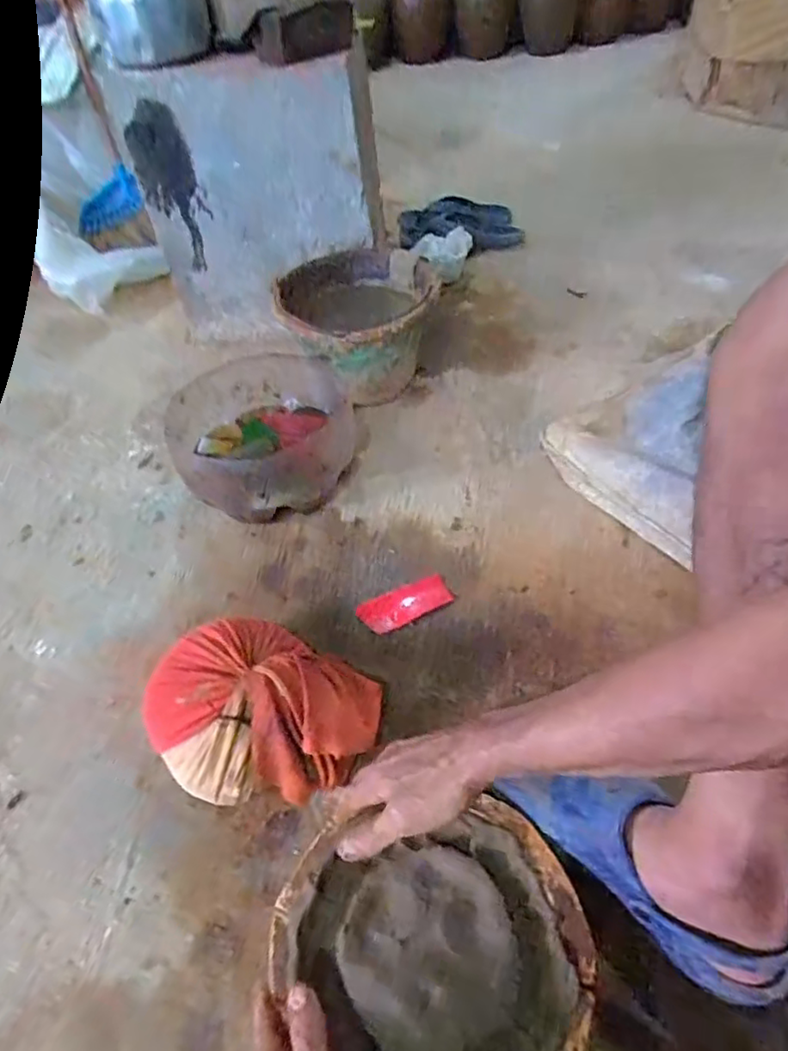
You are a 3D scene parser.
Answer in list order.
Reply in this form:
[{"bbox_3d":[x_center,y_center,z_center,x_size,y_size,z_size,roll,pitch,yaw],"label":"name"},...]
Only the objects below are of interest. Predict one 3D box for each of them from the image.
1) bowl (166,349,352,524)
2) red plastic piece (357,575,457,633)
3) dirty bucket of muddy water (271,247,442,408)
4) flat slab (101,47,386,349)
[{"bbox_3d":[-0.172,-0.120,0.851,0.239,0.124,0.232,-2,48,2],"label":"bowl"},{"bbox_3d":[0.014,0.091,0.718,0.109,0.008,0.049,-23,50,-16],"label":"red plastic piece"},{"bbox_3d":[-0.058,-0.312,0.978,0.232,0.148,0.250,0,48,5],"label":"dirty bucket of muddy water"},{"bbox_3d":[-0.217,-0.505,1.000,0.373,0.412,0.065,-6,42,3],"label":"flat slab"}]

